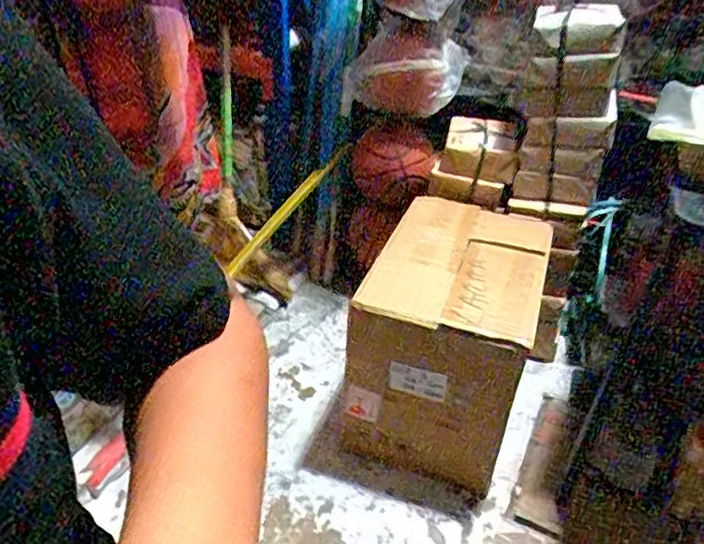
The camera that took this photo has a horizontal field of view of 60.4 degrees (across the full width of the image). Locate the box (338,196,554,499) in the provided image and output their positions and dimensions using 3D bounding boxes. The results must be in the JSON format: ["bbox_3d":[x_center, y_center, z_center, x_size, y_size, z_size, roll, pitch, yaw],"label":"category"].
[{"bbox_3d":[0.224,0.145,1.423,0.357,0.463,0.459,13,35,16],"label":"box"}]

